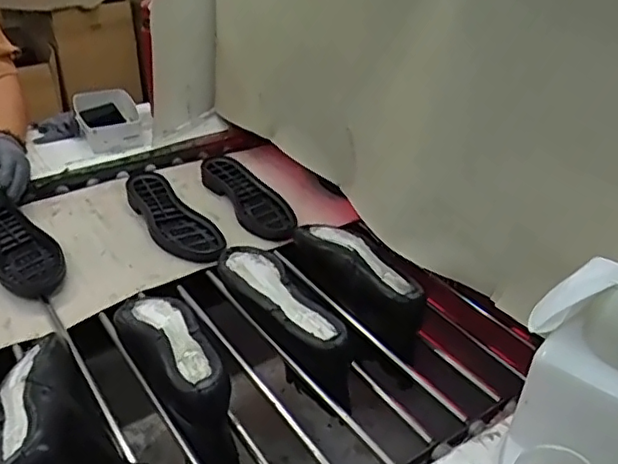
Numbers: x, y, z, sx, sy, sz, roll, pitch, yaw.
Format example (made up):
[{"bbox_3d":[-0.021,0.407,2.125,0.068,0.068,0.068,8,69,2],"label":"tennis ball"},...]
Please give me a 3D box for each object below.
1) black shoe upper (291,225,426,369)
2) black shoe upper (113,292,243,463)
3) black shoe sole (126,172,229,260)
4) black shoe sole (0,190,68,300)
[{"bbox_3d":[0.072,0.064,0.860,0.069,0.079,0.255,-20,41,-30],"label":"black shoe upper"},{"bbox_3d":[-0.161,0.154,0.718,0.087,0.105,0.303,-16,39,-25],"label":"black shoe upper"},{"bbox_3d":[-0.237,-0.027,1.016,0.088,0.025,0.301,-23,42,-32],"label":"black shoe sole"},{"bbox_3d":[-0.473,0.010,0.950,0.093,0.037,0.270,-24,43,-33],"label":"black shoe sole"}]

